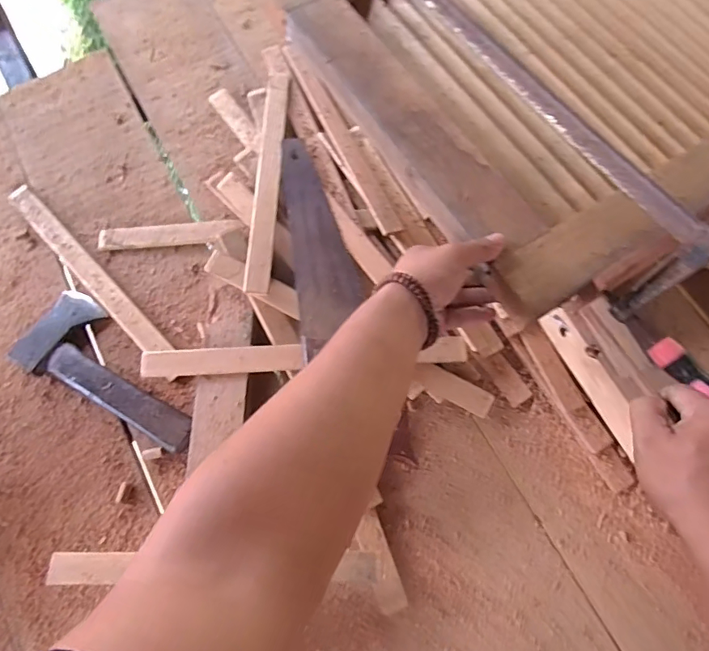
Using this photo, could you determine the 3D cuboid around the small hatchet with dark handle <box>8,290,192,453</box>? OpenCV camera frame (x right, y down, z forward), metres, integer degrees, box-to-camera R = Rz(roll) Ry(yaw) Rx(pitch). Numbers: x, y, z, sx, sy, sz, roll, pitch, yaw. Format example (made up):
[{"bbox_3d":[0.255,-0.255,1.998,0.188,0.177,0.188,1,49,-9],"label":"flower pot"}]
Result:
[{"bbox_3d":[-0.310,0.054,0.633,0.268,0.027,0.113,28,75,10],"label":"small hatchet with dark handle"}]

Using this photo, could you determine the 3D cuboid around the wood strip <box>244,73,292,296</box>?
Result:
[{"bbox_3d":[-0.120,-0.217,0.688,0.031,0.007,0.392,4,65,-5],"label":"wood strip"}]

